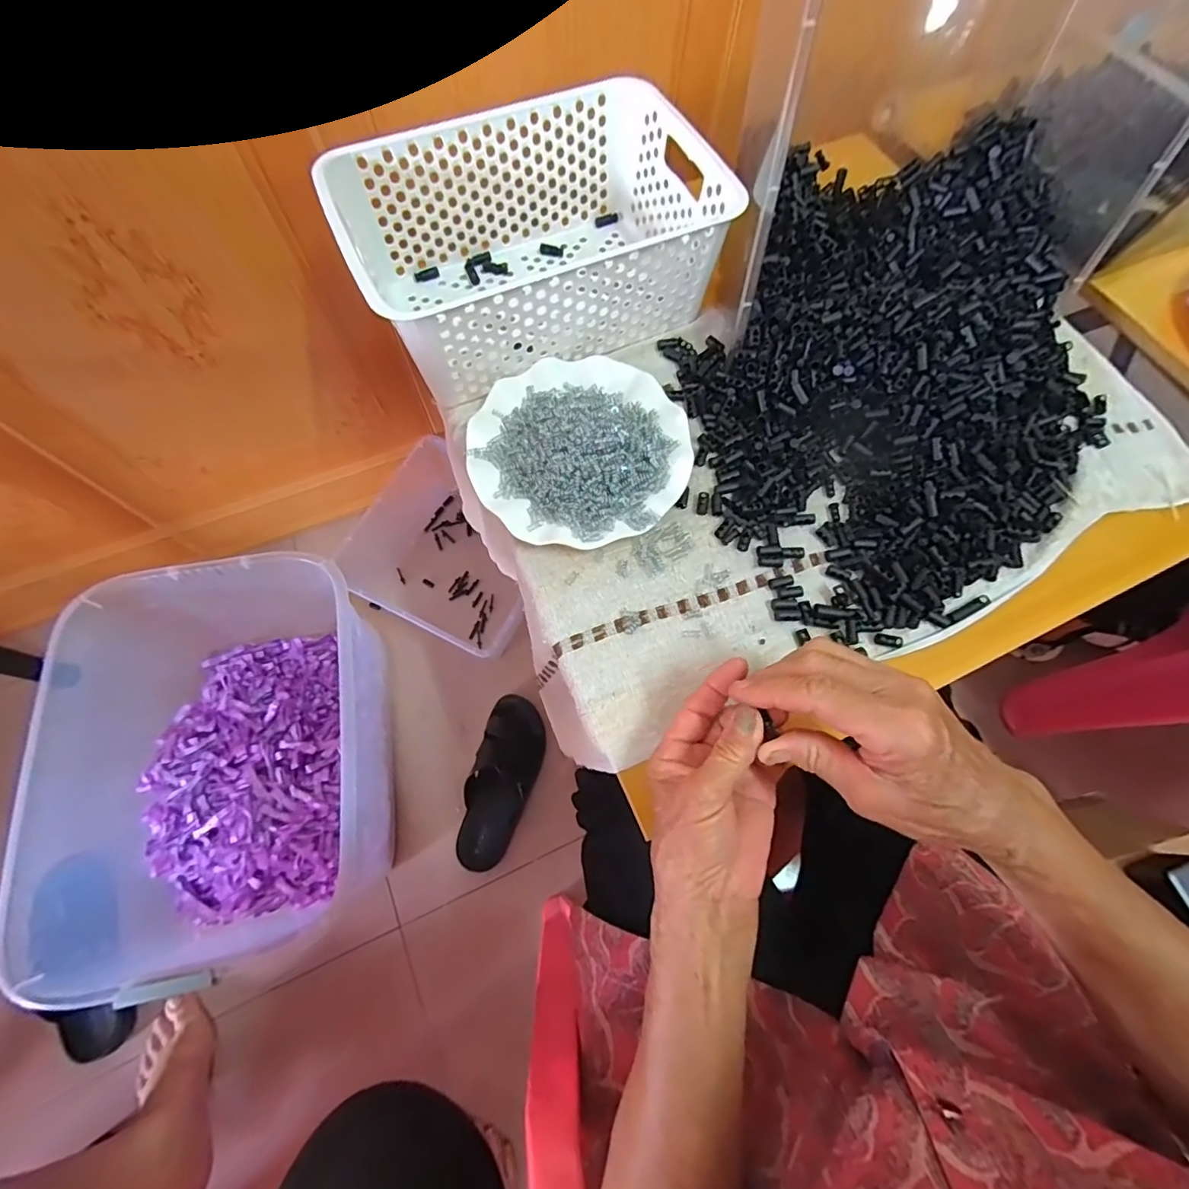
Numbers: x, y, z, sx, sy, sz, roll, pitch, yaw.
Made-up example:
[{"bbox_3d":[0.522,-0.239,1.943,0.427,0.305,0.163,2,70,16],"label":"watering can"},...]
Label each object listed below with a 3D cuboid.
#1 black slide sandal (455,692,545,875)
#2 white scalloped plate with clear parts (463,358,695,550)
[{"bbox_3d":[-0.144,0.290,0.812,0.099,0.060,0.253,15,69,4],"label":"black slide sandal"},{"bbox_3d":[-0.012,-0.128,0.434,0.177,0.050,0.179,1,69,-2],"label":"white scalloped plate with clear parts"}]

